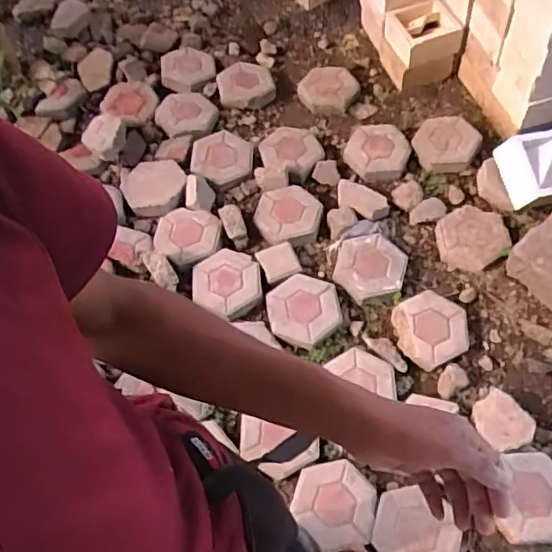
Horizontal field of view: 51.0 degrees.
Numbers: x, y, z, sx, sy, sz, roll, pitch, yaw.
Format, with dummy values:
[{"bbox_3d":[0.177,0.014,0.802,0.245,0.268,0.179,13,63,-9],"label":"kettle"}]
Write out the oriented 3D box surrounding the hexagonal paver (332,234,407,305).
[{"bbox_3d":[0.278,-0.033,1.722,0.223,0.064,0.200,-13,61,-5],"label":"hexagonal paver"}]

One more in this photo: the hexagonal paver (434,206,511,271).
[{"bbox_3d":[0.596,-0.118,1.766,0.210,0.045,0.220,-6,61,-1],"label":"hexagonal paver"}]

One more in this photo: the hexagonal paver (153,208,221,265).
[{"bbox_3d":[-0.276,-0.121,1.803,0.208,0.052,0.193,1,61,3],"label":"hexagonal paver"}]

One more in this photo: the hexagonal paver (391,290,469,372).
[{"bbox_3d":[0.434,0.145,1.615,0.204,0.053,0.203,-22,62,-10],"label":"hexagonal paver"}]

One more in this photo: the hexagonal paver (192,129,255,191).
[{"bbox_3d":[-0.182,-0.391,1.953,0.211,0.065,0.217,-2,61,1],"label":"hexagonal paver"}]

